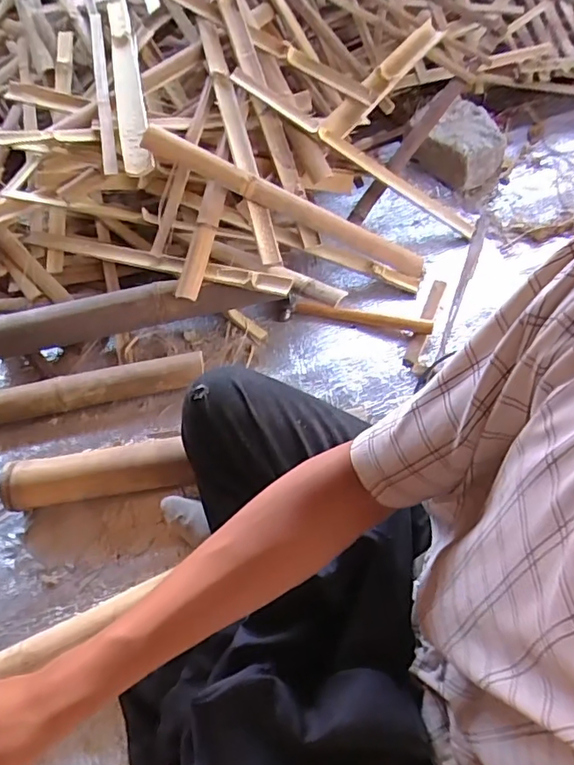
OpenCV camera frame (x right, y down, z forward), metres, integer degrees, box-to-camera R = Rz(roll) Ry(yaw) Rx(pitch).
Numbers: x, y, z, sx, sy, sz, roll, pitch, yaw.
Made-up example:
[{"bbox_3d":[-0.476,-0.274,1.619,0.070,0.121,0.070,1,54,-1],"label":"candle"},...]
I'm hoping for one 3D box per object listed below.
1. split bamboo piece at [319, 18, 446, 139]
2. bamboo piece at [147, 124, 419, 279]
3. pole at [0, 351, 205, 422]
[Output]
[{"bbox_3d":[0.181,-0.561,1.000,0.059,0.036,0.326,38,80,24],"label":"split bamboo piece"},{"bbox_3d":[0.003,-0.303,0.939,0.519,0.056,0.053,21,57,-14],"label":"bamboo piece"},{"bbox_3d":[-0.389,0.026,0.864,0.509,0.051,0.048,-10,57,-3],"label":"pole"}]

